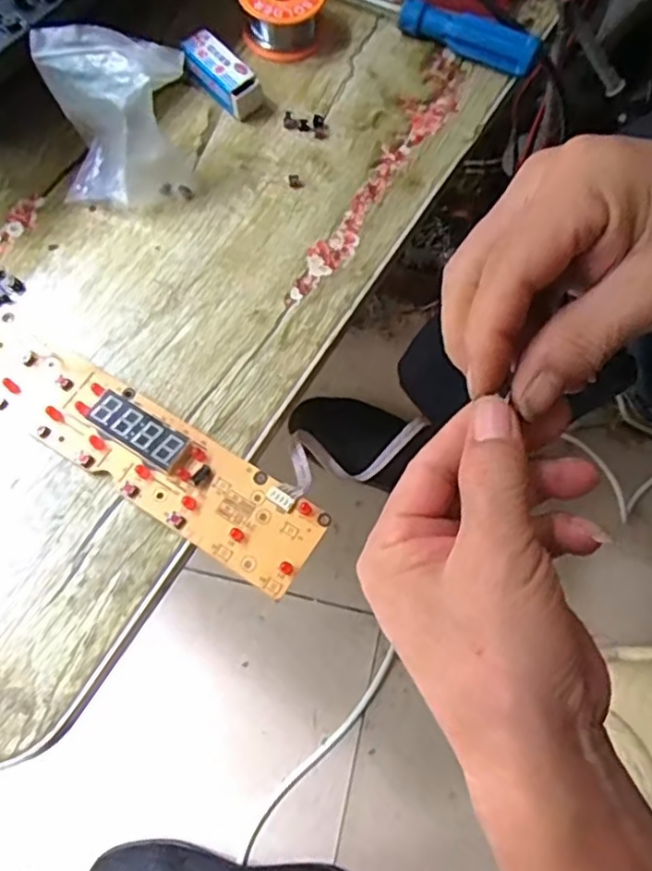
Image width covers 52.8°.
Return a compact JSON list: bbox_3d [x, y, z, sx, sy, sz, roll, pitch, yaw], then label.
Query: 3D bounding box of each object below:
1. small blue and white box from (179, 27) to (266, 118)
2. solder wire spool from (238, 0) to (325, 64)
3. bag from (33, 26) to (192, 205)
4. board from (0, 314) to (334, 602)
[{"bbox_3d":[-0.063,-0.218,0.397,0.020,0.021,0.055,-39,77,-14],"label":"small blue and white box"},{"bbox_3d":[-0.028,-0.267,0.413,0.051,0.028,0.054,4,71,-1],"label":"solder wire spool"},{"bbox_3d":[-0.112,-0.166,0.352,0.074,0.071,0.058,0,71,-2],"label":"bag"},{"bbox_3d":[-0.096,0.004,0.325,0.205,0.013,0.047,32,73,8],"label":"board"}]

